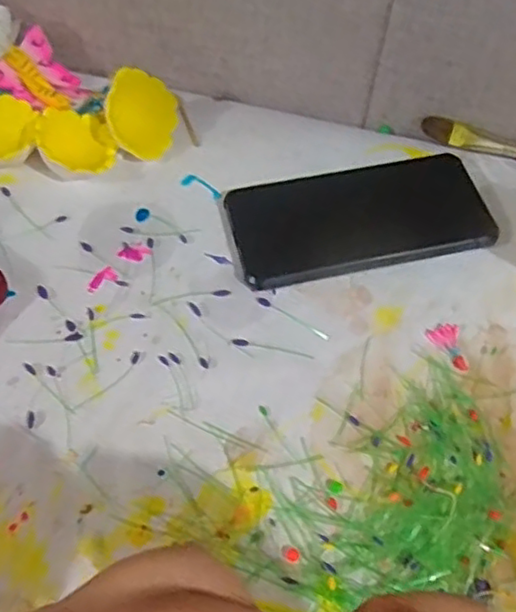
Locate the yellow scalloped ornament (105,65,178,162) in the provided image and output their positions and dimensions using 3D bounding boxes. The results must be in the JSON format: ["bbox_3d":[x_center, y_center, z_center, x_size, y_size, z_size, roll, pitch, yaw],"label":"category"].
[{"bbox_3d":[-0.078,-0.128,0.434,0.010,0.059,0.052,14,87,39],"label":"yellow scalloped ornament"}]

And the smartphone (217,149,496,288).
[{"bbox_3d":[0.065,-0.058,0.419,0.163,0.010,0.077,-10,58,-8],"label":"smartphone"}]

